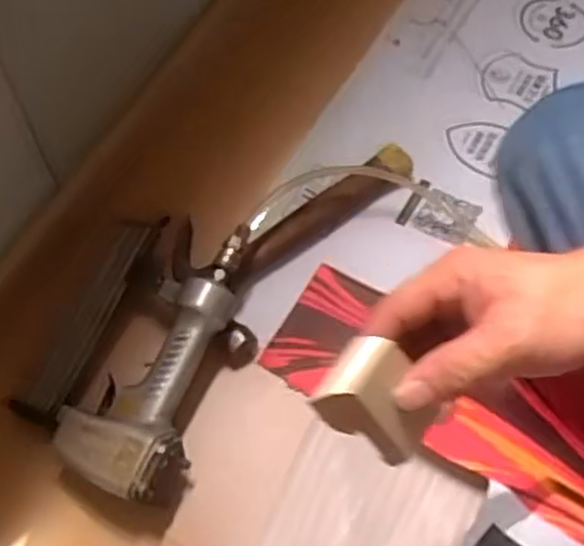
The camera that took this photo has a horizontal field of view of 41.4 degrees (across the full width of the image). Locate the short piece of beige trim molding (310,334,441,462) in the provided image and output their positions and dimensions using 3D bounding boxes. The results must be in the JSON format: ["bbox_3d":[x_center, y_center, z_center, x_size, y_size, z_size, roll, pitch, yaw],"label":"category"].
[{"bbox_3d":[0.045,0.068,0.396,0.049,0.069,0.026,-37,25,3],"label":"short piece of beige trim molding"}]

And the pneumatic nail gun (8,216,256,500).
[{"bbox_3d":[-0.130,0.068,0.708,0.173,0.077,0.264,24,63,12],"label":"pneumatic nail gun"}]

